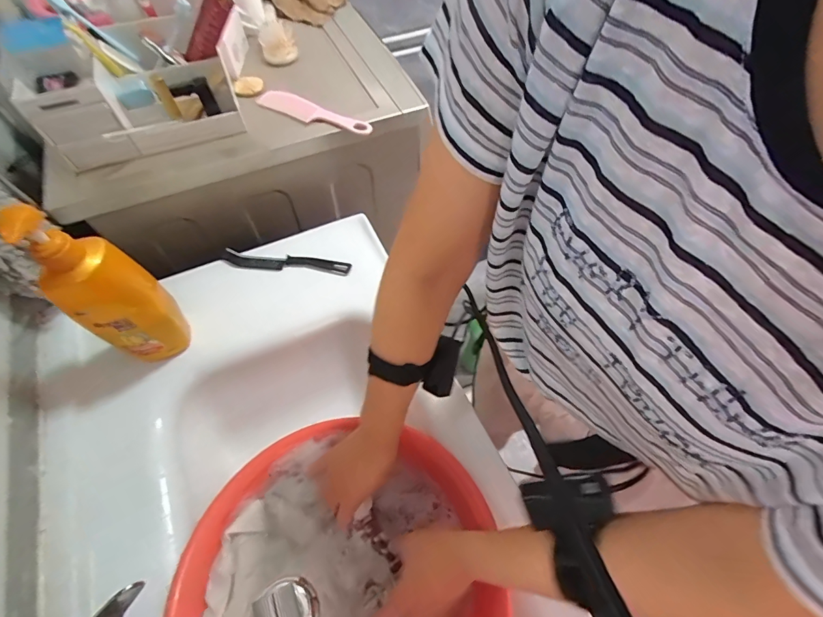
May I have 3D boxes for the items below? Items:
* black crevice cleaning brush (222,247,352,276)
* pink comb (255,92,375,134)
[{"bbox_3d":[-0.201,-0.075,0.640,0.202,0.016,0.027,3,59,2],"label":"black crevice cleaning brush"},{"bbox_3d":[-0.163,-0.320,0.649,0.204,0.010,0.047,24,62,14],"label":"pink comb"}]

